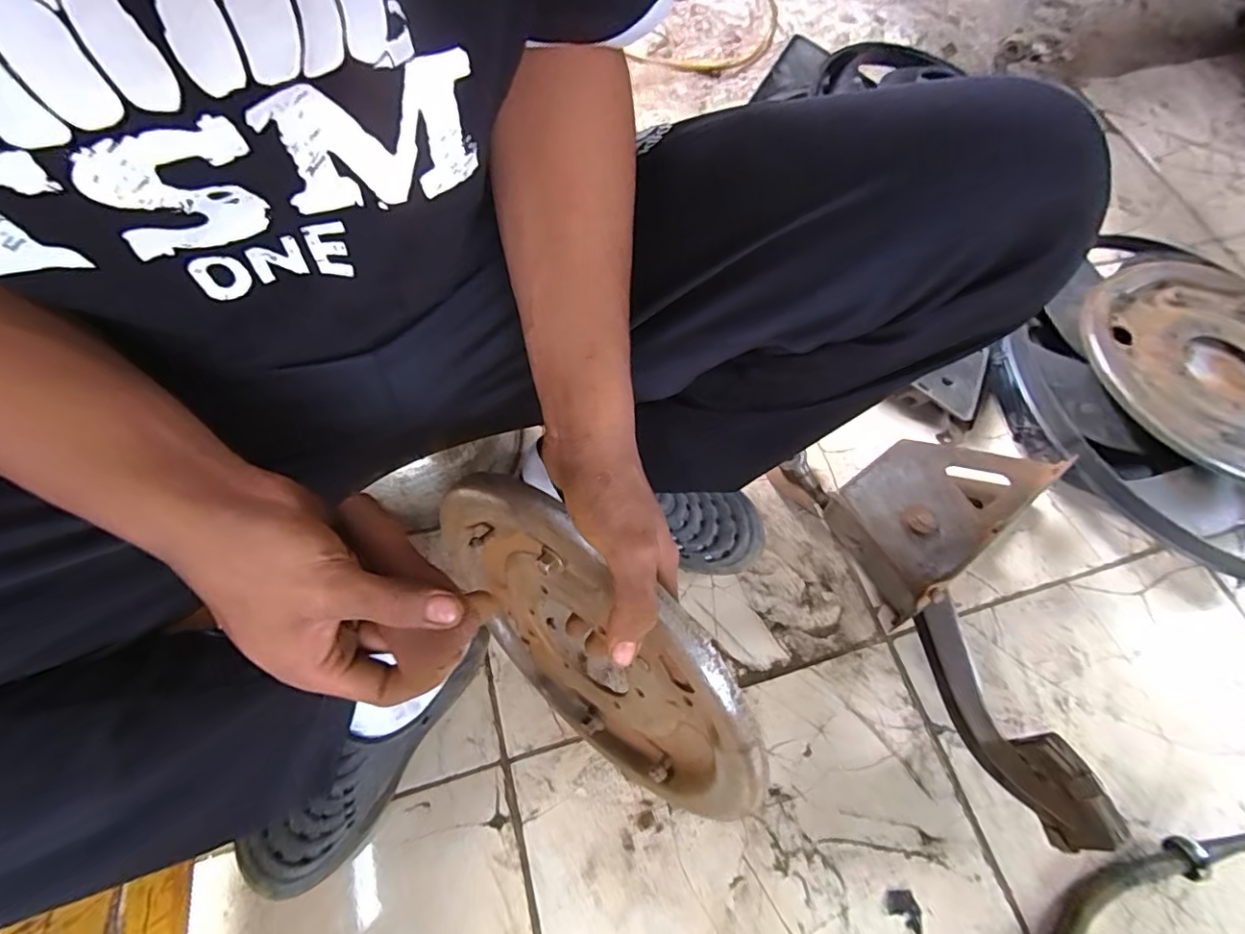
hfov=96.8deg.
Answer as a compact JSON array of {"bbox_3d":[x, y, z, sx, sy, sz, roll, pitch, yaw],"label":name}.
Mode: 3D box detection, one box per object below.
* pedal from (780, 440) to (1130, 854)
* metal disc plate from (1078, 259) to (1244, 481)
[{"bbox_3d":[0.369,0.114,0.554,0.230,0.112,0.395,-19,64,-10],"label":"pedal"},{"bbox_3d":[0.663,-0.116,0.608,0.277,0.035,0.300,1,64,-3],"label":"metal disc plate"}]

